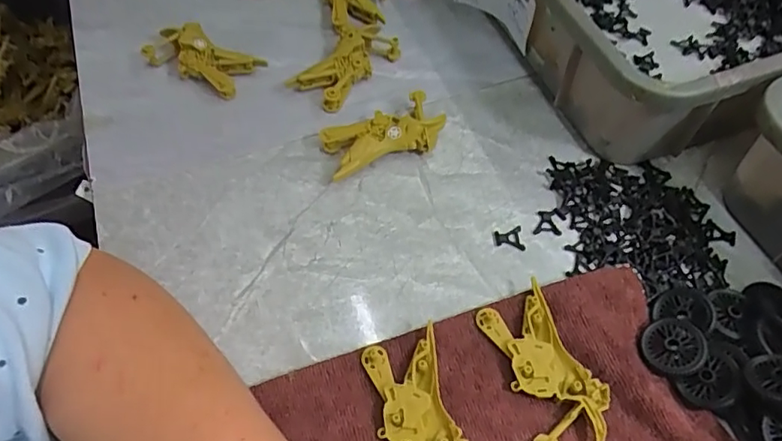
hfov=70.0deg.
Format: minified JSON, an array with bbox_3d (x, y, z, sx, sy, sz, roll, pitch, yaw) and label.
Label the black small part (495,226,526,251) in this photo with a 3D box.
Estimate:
[{"bbox_3d":[0.088,0.013,0.414,0.021,0.004,0.020,-1,56,-2],"label":"black small part"}]

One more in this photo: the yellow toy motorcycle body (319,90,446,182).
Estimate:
[{"bbox_3d":[-0.006,-0.069,0.451,0.097,0.026,0.048,-18,58,-13],"label":"yellow toy motorcycle body"}]

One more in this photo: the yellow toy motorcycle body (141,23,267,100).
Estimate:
[{"bbox_3d":[-0.172,-0.146,0.504,0.106,0.031,0.047,25,59,15],"label":"yellow toy motorcycle body"}]

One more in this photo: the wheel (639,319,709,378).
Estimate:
[{"bbox_3d":[0.180,0.080,0.355,0.037,0.004,0.037,-10,56,16],"label":"wheel"}]

